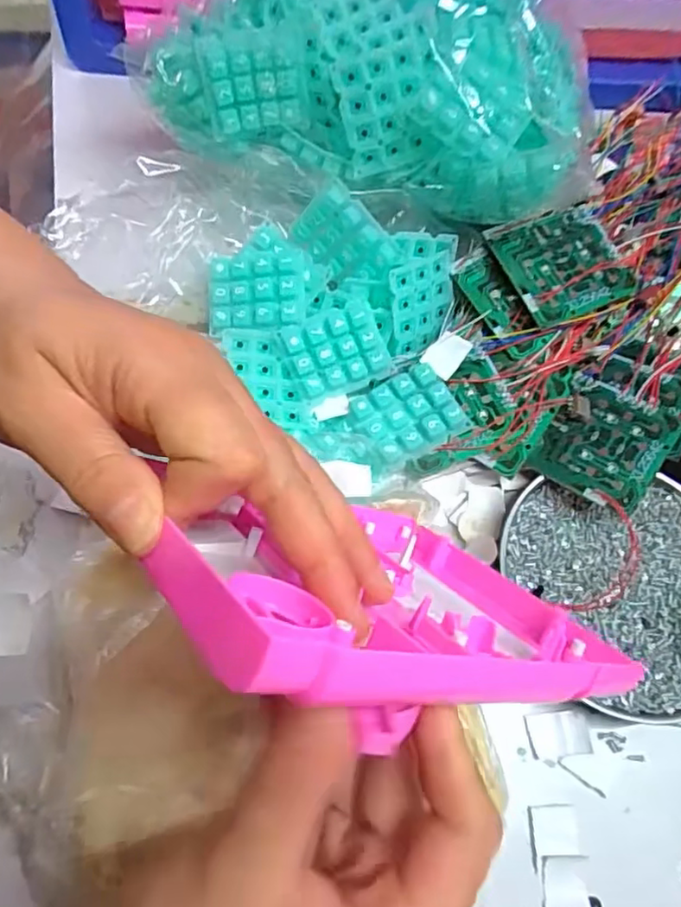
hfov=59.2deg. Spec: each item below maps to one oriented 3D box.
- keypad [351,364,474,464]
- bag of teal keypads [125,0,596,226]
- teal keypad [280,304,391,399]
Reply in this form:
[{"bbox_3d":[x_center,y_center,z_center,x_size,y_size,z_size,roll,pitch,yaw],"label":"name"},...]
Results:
[{"bbox_3d":[0.039,-0.023,0.343,0.056,0.010,0.046,-23,69,-16],"label":"keypad"},{"bbox_3d":[0.023,-0.229,0.367,0.255,0.094,0.144,15,64,1],"label":"bag of teal keypads"},{"bbox_3d":[-0.003,-0.060,0.352,0.058,0.011,0.049,-19,90,-5],"label":"teal keypad"}]

